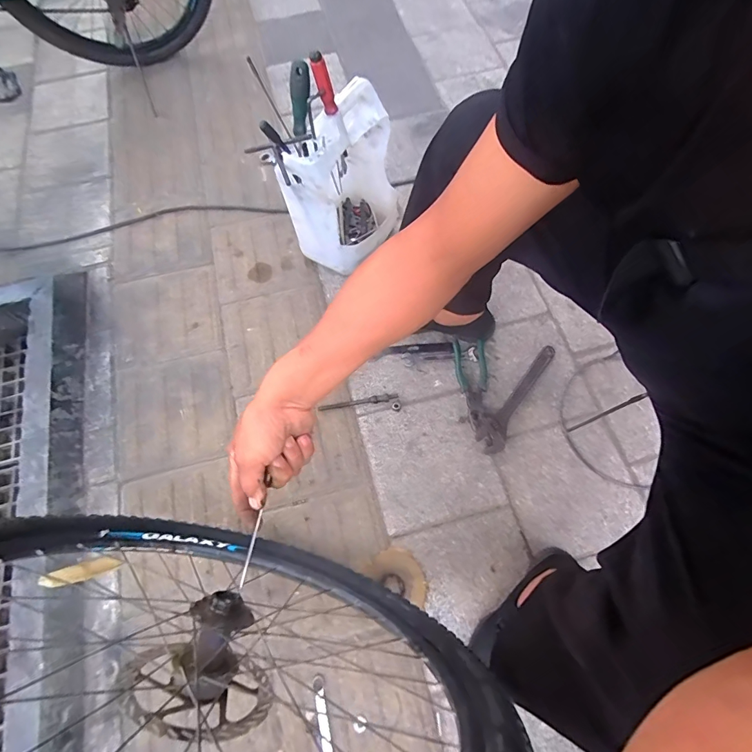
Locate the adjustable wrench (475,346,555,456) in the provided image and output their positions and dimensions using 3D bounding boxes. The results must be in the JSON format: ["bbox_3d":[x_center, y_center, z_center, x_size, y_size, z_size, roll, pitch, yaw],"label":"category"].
[{"bbox_3d":[0.298,0.040,0.874,0.068,0.022,0.281,33,72,14],"label":"adjustable wrench"}]

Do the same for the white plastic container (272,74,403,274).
[{"bbox_3d":[-0.060,-0.405,0.869,0.166,0.341,0.242,30,71,13],"label":"white plastic container"}]

